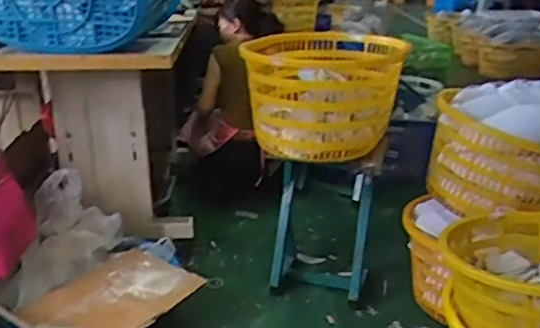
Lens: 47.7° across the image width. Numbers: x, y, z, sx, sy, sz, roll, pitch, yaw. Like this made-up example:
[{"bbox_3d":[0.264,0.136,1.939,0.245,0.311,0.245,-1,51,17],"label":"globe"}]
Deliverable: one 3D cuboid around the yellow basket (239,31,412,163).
[{"bbox_3d":[0.155,-0.217,1.836,0.425,0.273,0.555,8,22,21],"label":"yellow basket"}]

